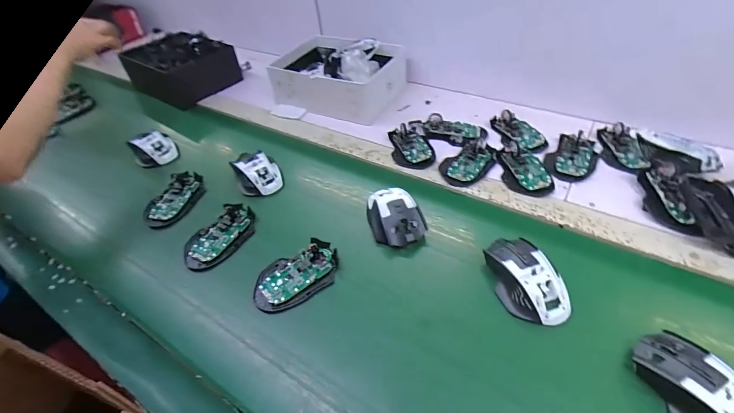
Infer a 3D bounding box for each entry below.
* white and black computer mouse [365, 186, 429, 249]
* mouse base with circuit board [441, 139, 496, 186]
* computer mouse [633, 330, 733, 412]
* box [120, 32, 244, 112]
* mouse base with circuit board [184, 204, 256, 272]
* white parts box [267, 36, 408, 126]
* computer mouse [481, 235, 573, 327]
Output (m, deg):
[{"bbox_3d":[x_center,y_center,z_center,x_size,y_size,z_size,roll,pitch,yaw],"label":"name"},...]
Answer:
[{"bbox_3d":[0.039,0.012,0.513,0.070,0.034,0.098,-14,45,-6],"label":"white and black computer mouse"},{"bbox_3d":[0.170,-0.079,0.597,0.116,0.025,0.065,-37,57,-26],"label":"mouse base with circuit board"},{"bbox_3d":[0.303,0.169,0.323,0.061,0.033,0.112,-23,47,-14],"label":"computer mouse"},{"bbox_3d":[-0.465,-0.348,0.885,0.233,0.105,0.181,24,53,28],"label":"box"},{"bbox_3d":[-0.210,0.040,0.516,0.065,0.018,0.114,25,54,28],"label":"mouse base with circuit board"},{"bbox_3d":[-0.060,-0.289,0.775,0.244,0.098,0.193,17,50,23],"label":"white parts box"},{"bbox_3d":[0.187,0.083,0.427,0.066,0.044,0.111,-12,45,-4],"label":"computer mouse"}]

